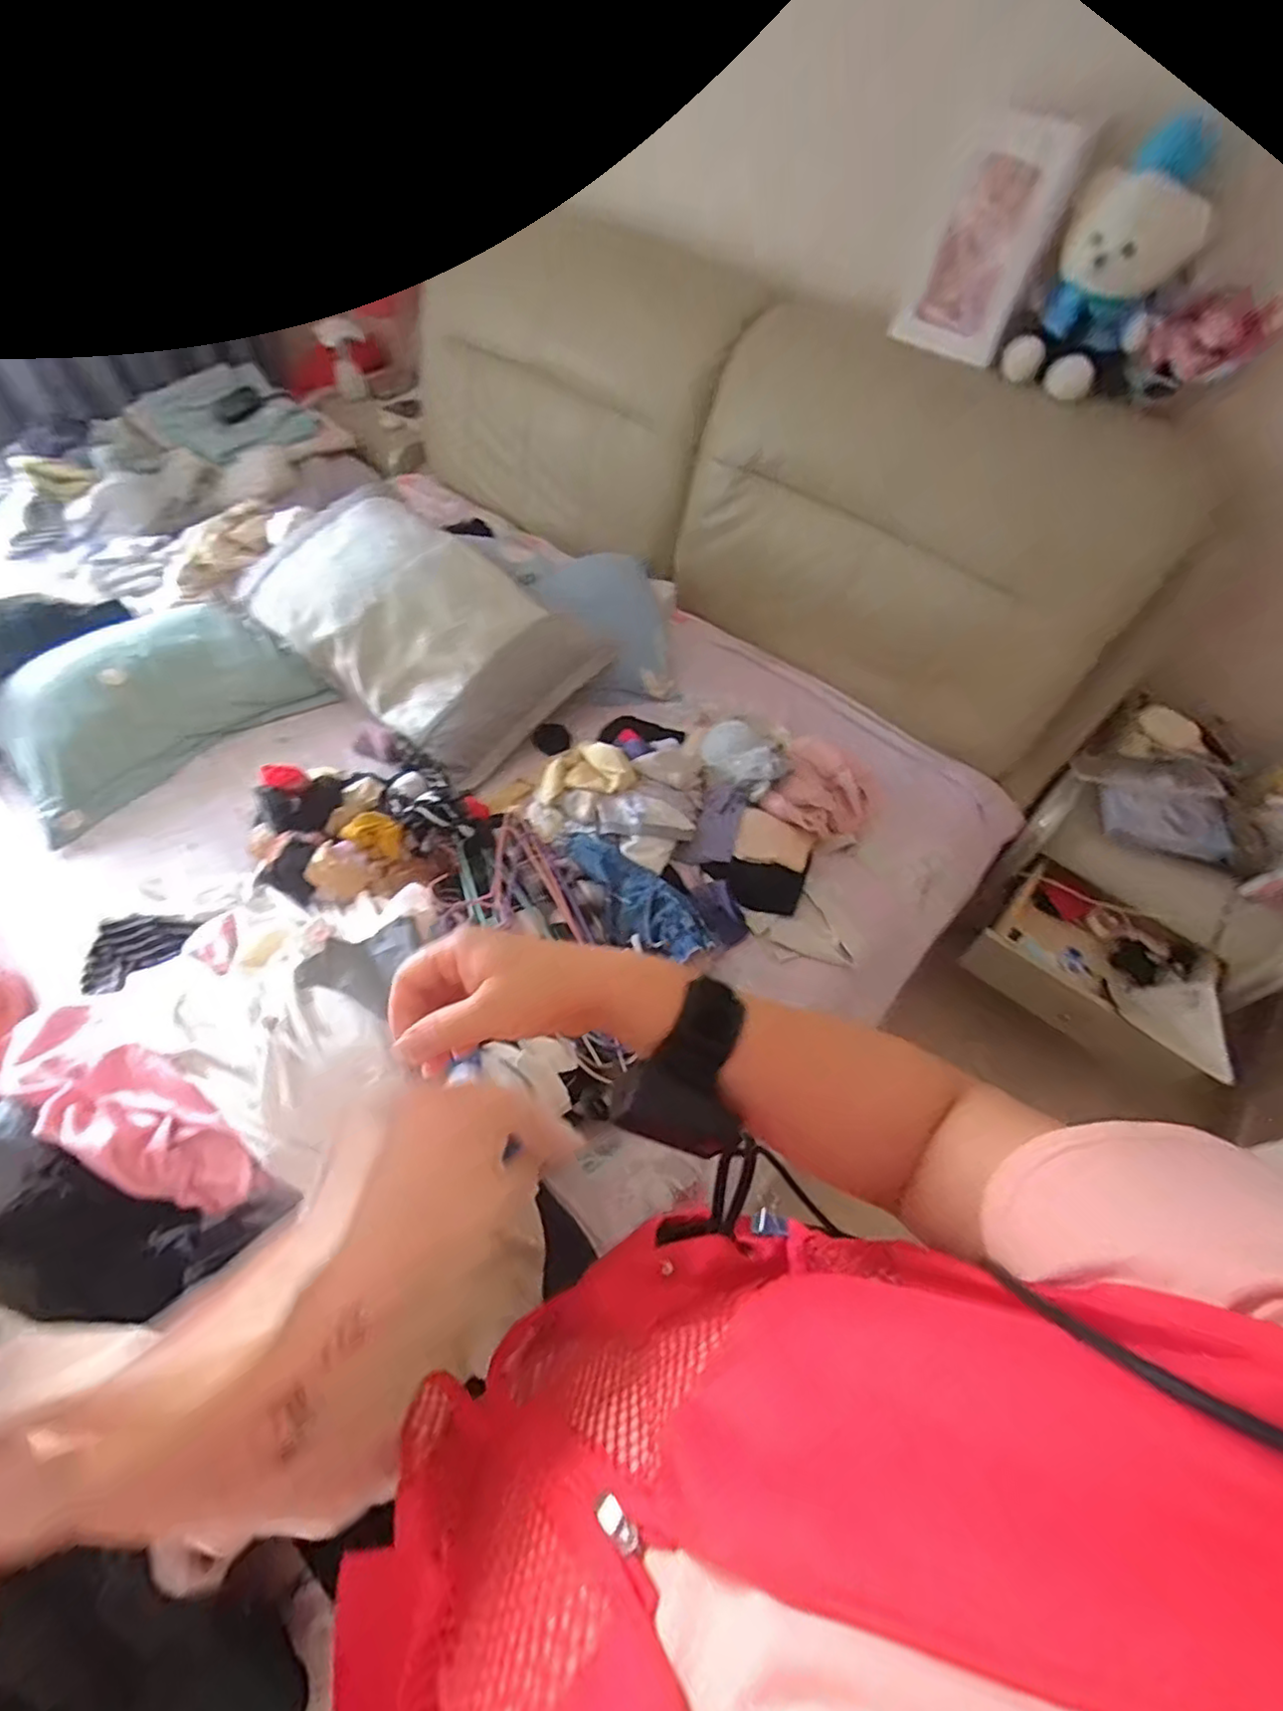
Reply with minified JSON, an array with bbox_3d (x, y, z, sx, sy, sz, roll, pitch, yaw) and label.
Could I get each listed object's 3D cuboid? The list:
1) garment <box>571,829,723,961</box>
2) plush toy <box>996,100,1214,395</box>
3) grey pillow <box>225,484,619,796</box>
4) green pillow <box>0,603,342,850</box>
[{"bbox_3d":[-0.017,0.071,1.091,0.300,0.065,0.128,39,61,21],"label":"garment"},{"bbox_3d":[0.755,-0.936,1.059,0.195,0.337,0.219,27,58,14],"label":"plush toy"},{"bbox_3d":[-0.451,-0.467,1.313,0.730,0.150,0.423,35,83,10],"label":"grey pillow"},{"bbox_3d":[-0.908,-0.288,1.210,0.309,0.130,0.501,32,59,17],"label":"green pillow"}]

